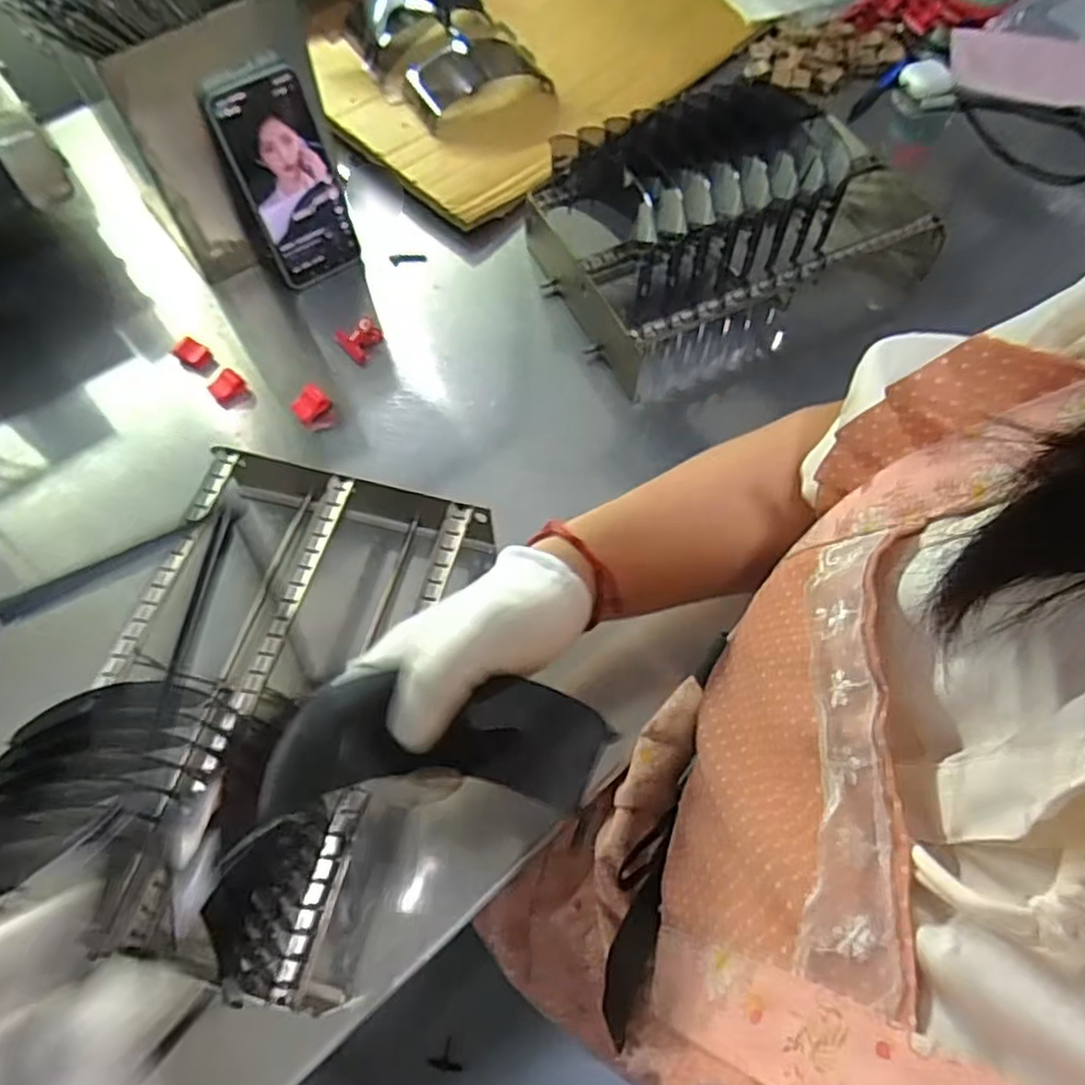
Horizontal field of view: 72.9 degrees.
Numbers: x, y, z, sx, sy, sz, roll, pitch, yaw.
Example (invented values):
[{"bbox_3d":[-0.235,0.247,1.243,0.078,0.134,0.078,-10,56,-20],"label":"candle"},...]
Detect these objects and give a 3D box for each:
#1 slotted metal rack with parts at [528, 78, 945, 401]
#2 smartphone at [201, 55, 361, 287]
[{"bbox_3d":[0.180,-0.286,0.646,0.341,0.138,0.190,-22,66,-11],"label":"slotted metal rack with parts"},{"bbox_3d":[-0.208,-0.298,0.607,0.076,0.164,0.016,-32,53,-14],"label":"smartphone"}]

